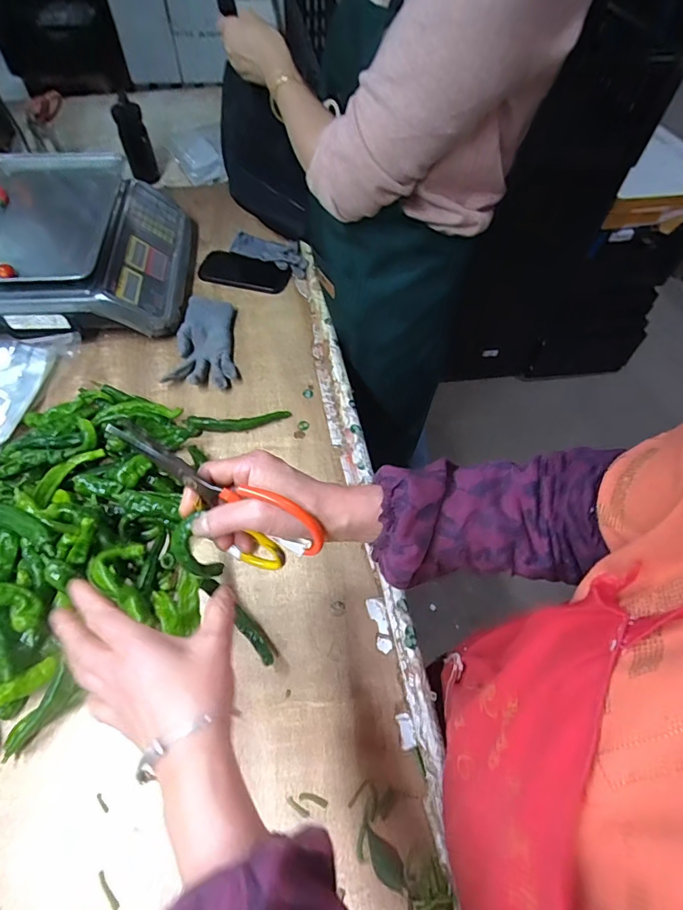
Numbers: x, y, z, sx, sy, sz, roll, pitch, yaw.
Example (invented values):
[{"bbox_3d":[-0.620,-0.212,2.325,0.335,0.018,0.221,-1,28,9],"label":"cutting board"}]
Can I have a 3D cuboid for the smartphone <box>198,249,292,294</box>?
[{"bbox_3d":[-0.179,-0.339,0.857,0.163,0.015,0.073,16,58,8],"label":"smartphone"}]

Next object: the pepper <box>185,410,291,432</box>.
[{"bbox_3d":[-0.147,-0.049,0.669,0.143,0.021,0.031,-5,58,-5],"label":"pepper"}]

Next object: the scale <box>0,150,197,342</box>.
[{"bbox_3d":[-0.435,-0.356,0.789,0.317,0.134,0.351,-4,57,-4],"label":"scale"}]

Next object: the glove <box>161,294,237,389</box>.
[{"bbox_3d":[-0.211,-0.186,0.746,0.100,0.030,0.188,4,57,1],"label":"glove"}]

